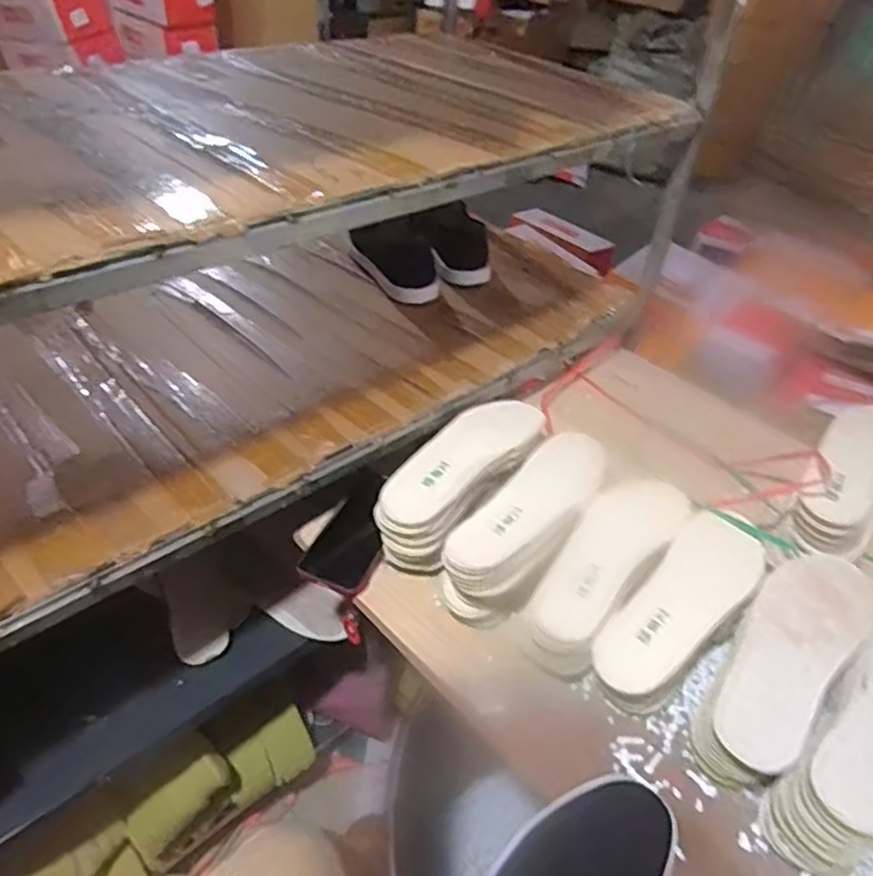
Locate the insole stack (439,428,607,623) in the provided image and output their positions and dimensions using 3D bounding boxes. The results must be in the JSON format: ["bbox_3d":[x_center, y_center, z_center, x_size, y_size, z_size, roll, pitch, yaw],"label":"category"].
[{"bbox_3d":[0.101,0.096,0.727,0.089,0.086,0.248,29,46,25],"label":"insole stack"}]

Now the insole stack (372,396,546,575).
[{"bbox_3d":[0.029,0.047,0.768,0.092,0.078,0.242,28,45,24],"label":"insole stack"}]

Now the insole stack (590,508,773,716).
[{"bbox_3d":[0.237,0.170,0.662,0.086,0.079,0.253,32,47,28],"label":"insole stack"}]

